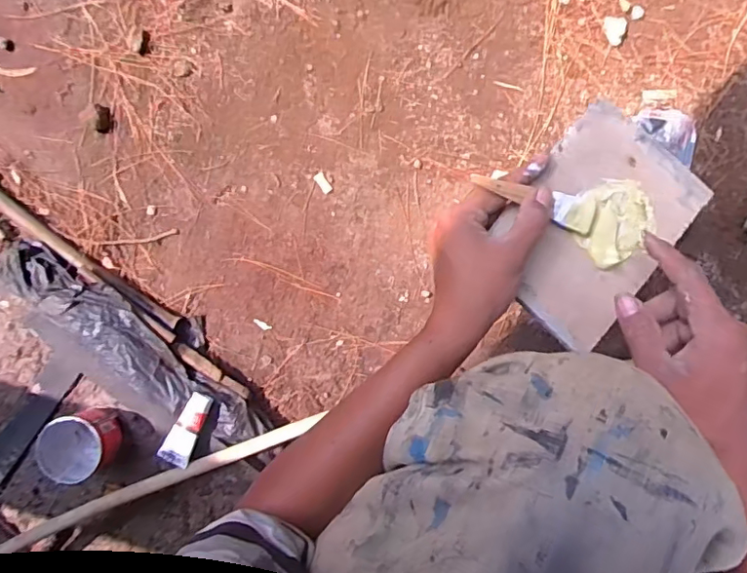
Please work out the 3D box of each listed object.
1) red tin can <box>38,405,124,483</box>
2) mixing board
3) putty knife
[{"bbox_3d":[-0.337,0.181,0.655,0.073,0.061,0.074,0,93,7],"label":"red tin can"},{"bbox_3d":[0.183,-0.049,0.466,0.131,0.010,0.177,39,87,-9],"label":"mixing board"},{"bbox_3d":[0.127,-0.068,0.446,0.110,0.007,0.027,14,98,-11],"label":"putty knife"}]

